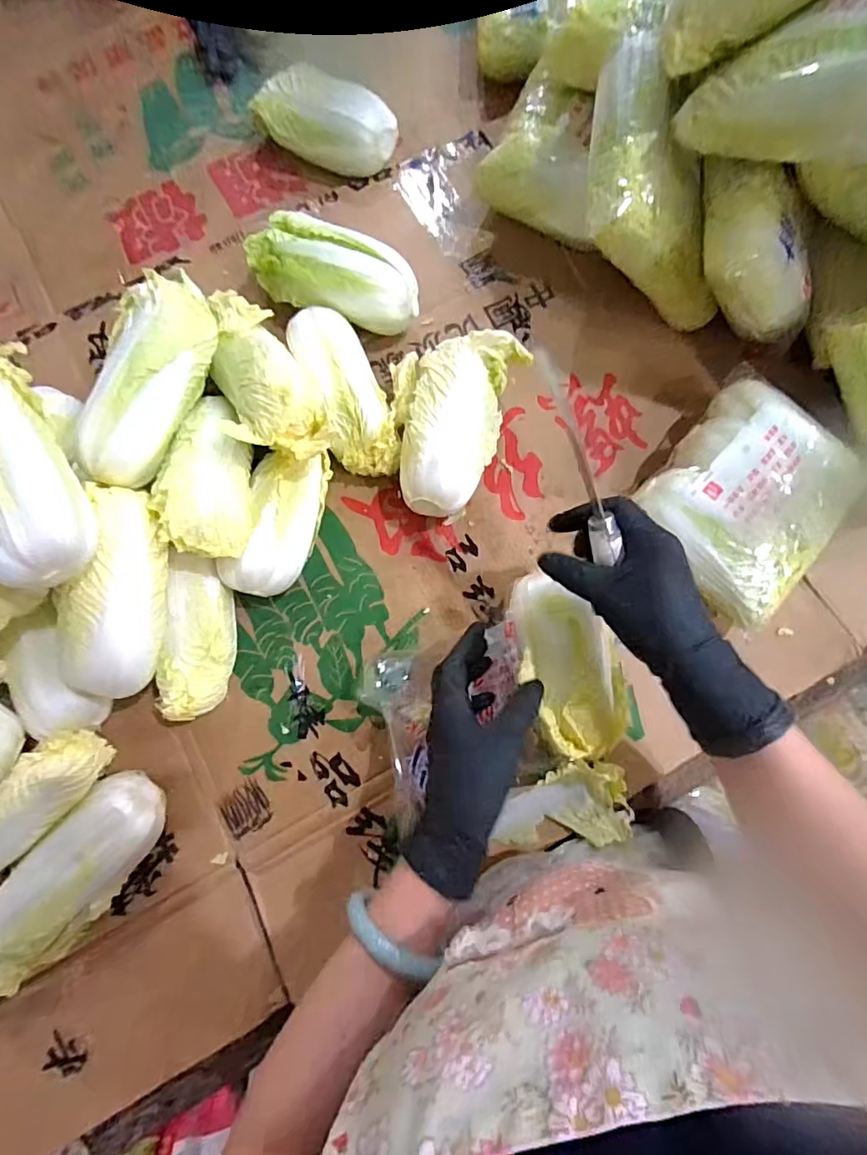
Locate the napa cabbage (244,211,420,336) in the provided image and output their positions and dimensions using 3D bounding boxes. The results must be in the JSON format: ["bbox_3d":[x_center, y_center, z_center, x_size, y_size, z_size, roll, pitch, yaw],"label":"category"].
[{"bbox_3d":[-0.090,-0.286,0.499,0.162,0.069,0.085,22,78,4],"label":"napa cabbage"}]

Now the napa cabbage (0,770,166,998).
[{"bbox_3d":[-0.275,0.230,0.397,0.064,0.068,0.168,39,80,7],"label":"napa cabbage"}]

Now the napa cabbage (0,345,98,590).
[{"bbox_3d":[-0.276,-0.070,0.336,0.064,0.053,0.155,-26,79,-6],"label":"napa cabbage"}]

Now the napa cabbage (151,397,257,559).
[{"bbox_3d":[-0.180,-0.084,0.412,0.066,0.065,0.143,-4,78,-1],"label":"napa cabbage"}]

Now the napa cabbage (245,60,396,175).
[{"bbox_3d":[-0.113,-0.481,0.556,0.150,0.052,0.072,21,78,4],"label":"napa cabbage"}]

